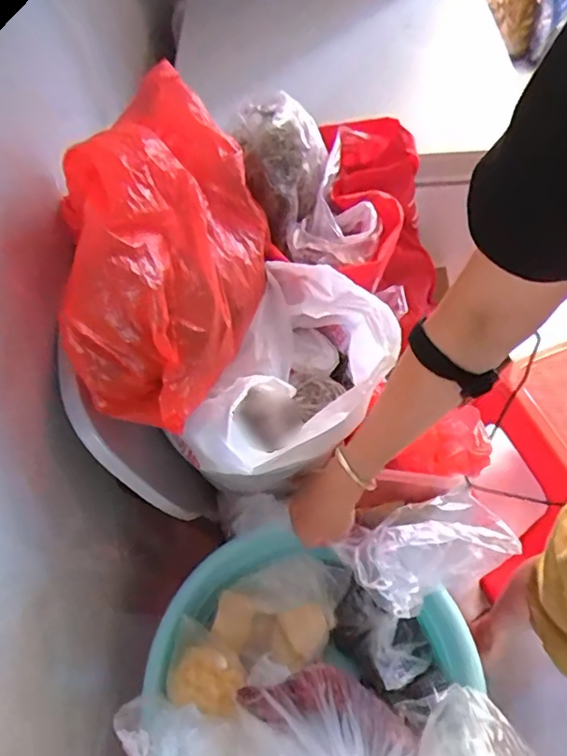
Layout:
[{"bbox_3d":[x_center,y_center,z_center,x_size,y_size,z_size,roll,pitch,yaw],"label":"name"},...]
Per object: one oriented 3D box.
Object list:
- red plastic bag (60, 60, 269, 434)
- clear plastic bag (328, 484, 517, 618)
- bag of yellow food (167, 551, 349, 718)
[{"bbox_3d":[-0.105,-0.127,0.506,0.155,0.172,0.291,6,60,8],"label":"red plastic bag"},{"bbox_3d":[0.157,0.173,0.563,0.160,0.073,0.095,-24,61,-10],"label":"clear plastic bag"},{"bbox_3d":[-0.029,0.308,0.658,0.238,0.062,0.121,-22,59,-31],"label":"bag of yellow food"}]

